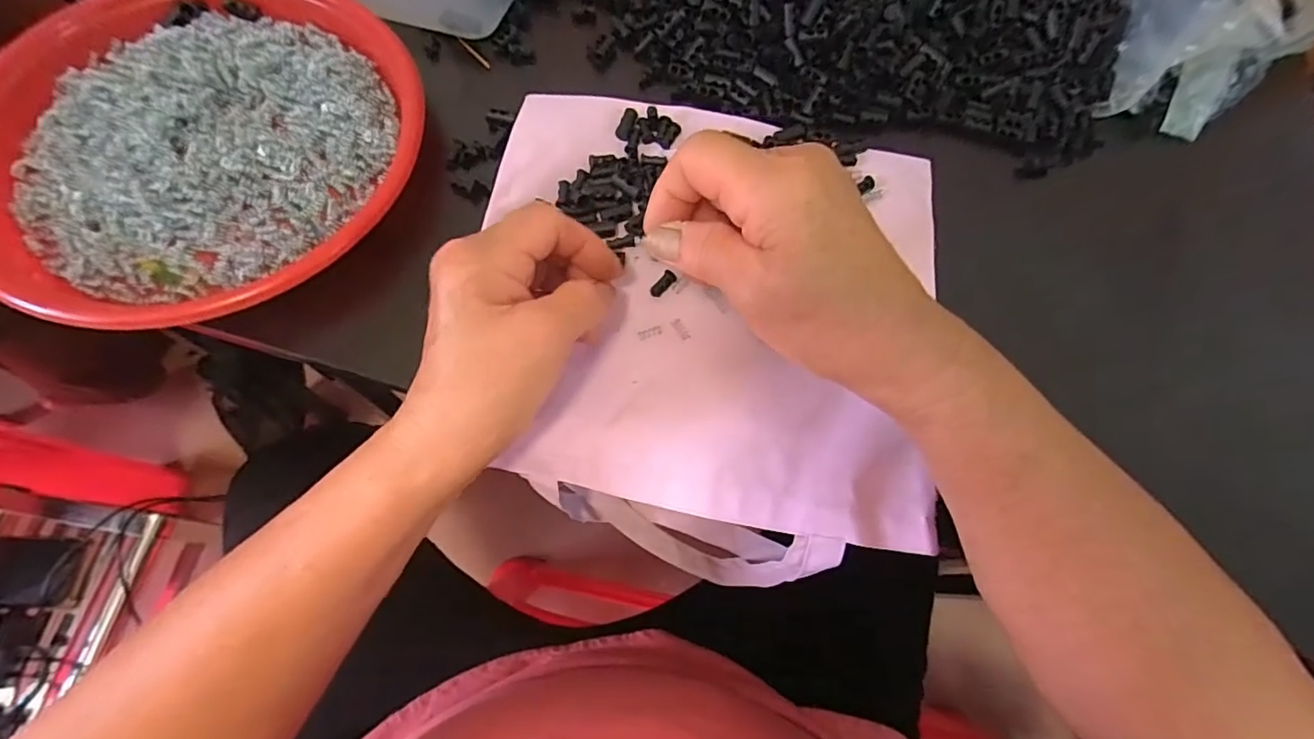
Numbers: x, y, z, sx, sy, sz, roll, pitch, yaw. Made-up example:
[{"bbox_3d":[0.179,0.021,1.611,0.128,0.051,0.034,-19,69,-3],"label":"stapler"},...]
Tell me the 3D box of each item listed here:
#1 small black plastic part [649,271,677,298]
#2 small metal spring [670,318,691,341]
[{"bbox_3d":[0.004,-0.048,0.311,0.007,0.004,0.017,39,72,11],"label":"small black plastic part"},{"bbox_3d":[0.013,-0.022,0.302,0.006,0.004,0.014,-30,74,-13],"label":"small metal spring"}]

